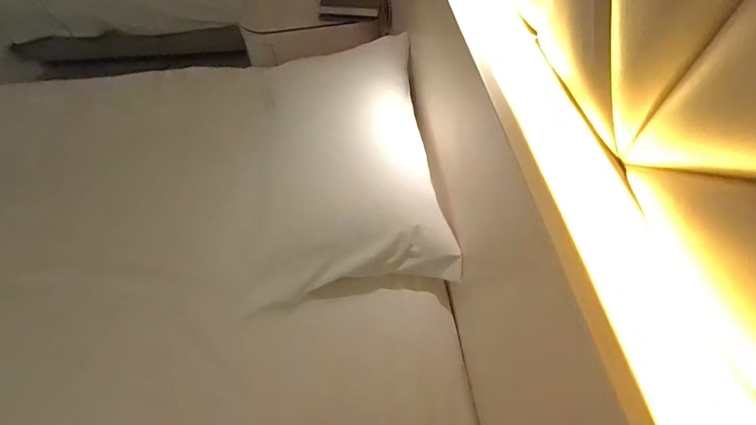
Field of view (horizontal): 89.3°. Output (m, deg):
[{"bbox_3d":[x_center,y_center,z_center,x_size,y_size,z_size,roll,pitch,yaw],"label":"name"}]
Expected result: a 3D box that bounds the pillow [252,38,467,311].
[{"bbox_3d":[-0.082,-0.141,0.853,0.425,0.172,0.645,-9,54,-6],"label":"pillow"}]

